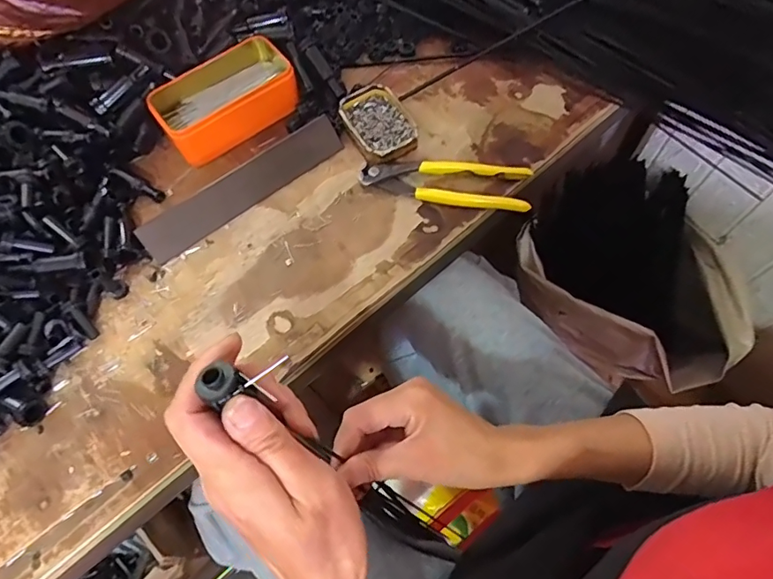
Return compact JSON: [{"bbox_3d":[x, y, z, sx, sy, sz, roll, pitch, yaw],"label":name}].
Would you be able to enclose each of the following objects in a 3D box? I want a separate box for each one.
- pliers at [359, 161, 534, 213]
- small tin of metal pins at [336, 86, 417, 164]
[{"bbox_3d":[0.057,-0.107,0.486,0.163,0.019,0.046,9,65,7],"label":"pliers"},{"bbox_3d":[-0.008,-0.173,0.516,0.060,0.022,0.090,-28,66,-10],"label":"small tin of metal pins"}]

